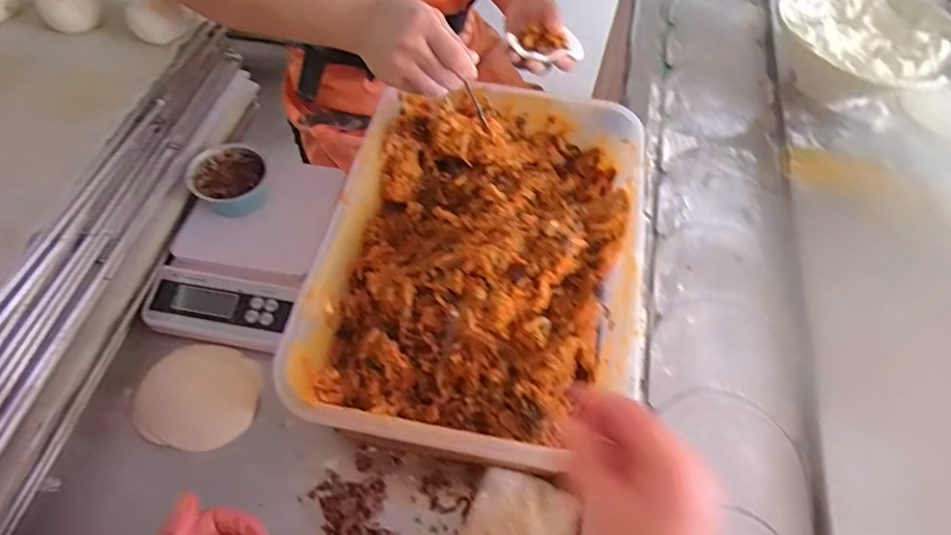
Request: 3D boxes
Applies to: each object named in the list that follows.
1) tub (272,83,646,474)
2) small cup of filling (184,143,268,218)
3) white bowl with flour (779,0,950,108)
[{"bbox_3d":[0.008,-0.019,0.513,0.266,0.088,0.381,11,58,3],"label":"tub"},{"bbox_3d":[-0.260,-0.092,0.586,0.075,0.039,0.074,2,58,-3],"label":"small cup of filling"},{"bbox_3d":[0.498,-0.282,0.719,0.203,0.095,0.211,2,58,-3],"label":"white bowl with flour"}]

